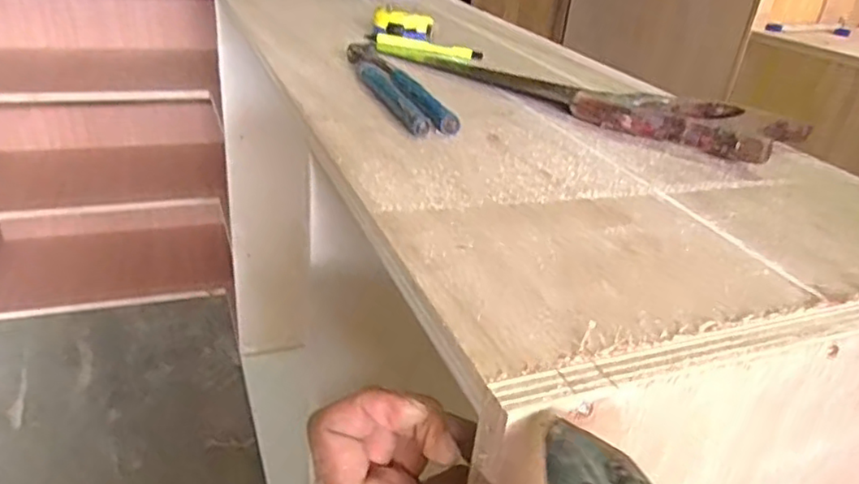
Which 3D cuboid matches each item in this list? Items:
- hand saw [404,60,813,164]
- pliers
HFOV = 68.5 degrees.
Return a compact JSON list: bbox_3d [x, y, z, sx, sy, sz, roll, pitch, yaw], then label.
[{"bbox_3d":[0.137,-0.143,0.580,0.363,0.026,0.094,27,36,31],"label":"hand saw"},{"bbox_3d":[-0.034,-0.140,0.556,0.040,0.014,0.215,-7,33,-21],"label":"pliers"}]

